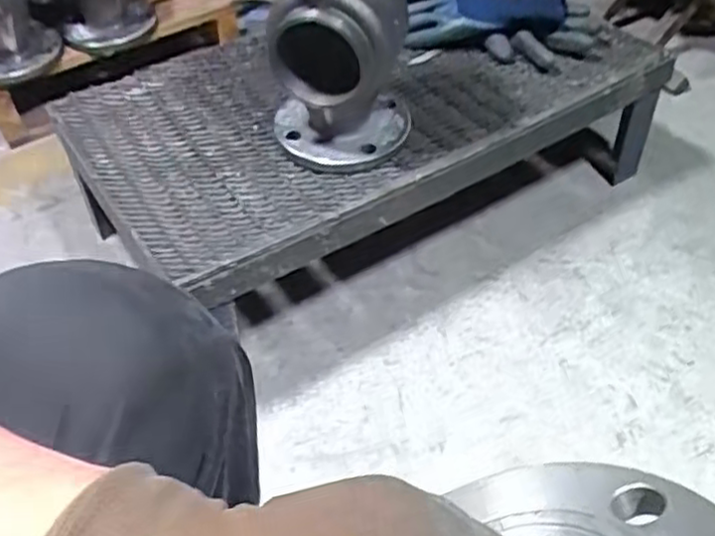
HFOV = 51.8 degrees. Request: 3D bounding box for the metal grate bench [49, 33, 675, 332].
[{"bbox_3d":[0.013,-0.160,1.001,0.690,0.259,0.397,-30,53,-21],"label":"metal grate bench"}]

